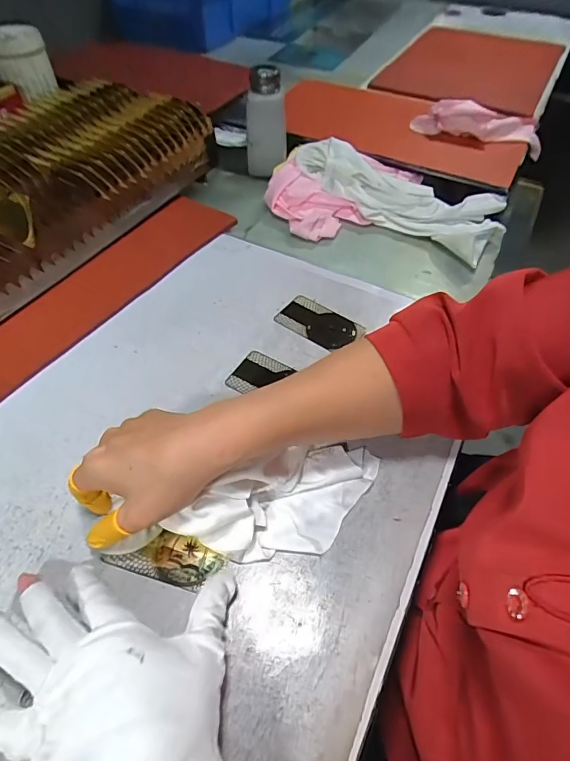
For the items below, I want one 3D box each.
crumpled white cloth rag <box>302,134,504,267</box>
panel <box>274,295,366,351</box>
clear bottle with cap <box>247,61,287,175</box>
[{"bbox_3d":[0.143,-0.250,0.564,0.287,0.037,0.134,33,59,22],"label":"crumpled white cloth rag"},{"bbox_3d":[0.035,-0.061,0.437,0.083,0.006,0.051,31,59,21],"label":"panel"},{"bbox_3d":[-0.025,-0.346,0.577,0.055,0.114,0.043,0,53,0],"label":"clear bottle with cap"}]

